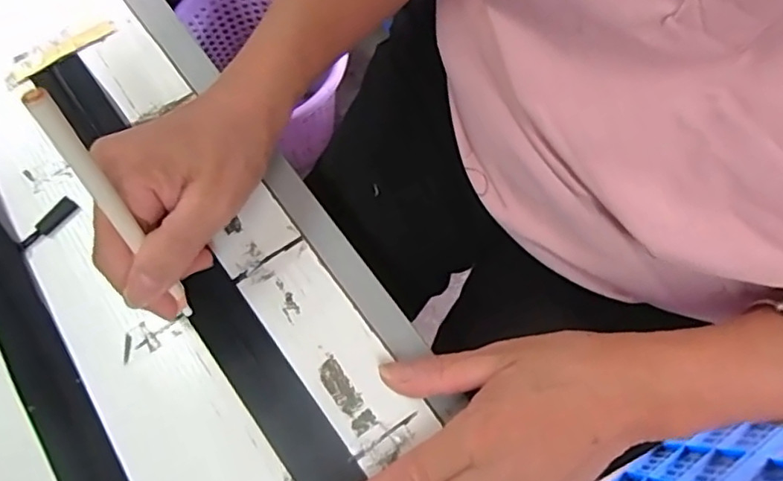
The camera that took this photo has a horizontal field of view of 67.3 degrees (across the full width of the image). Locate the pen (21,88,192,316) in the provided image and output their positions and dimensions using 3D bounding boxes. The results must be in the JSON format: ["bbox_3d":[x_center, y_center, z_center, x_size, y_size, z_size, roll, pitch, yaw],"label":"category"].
[{"bbox_3d":[-0.120,-0.009,0.264,0.009,0.143,0.008,-17,52,-6],"label":"pen"}]

